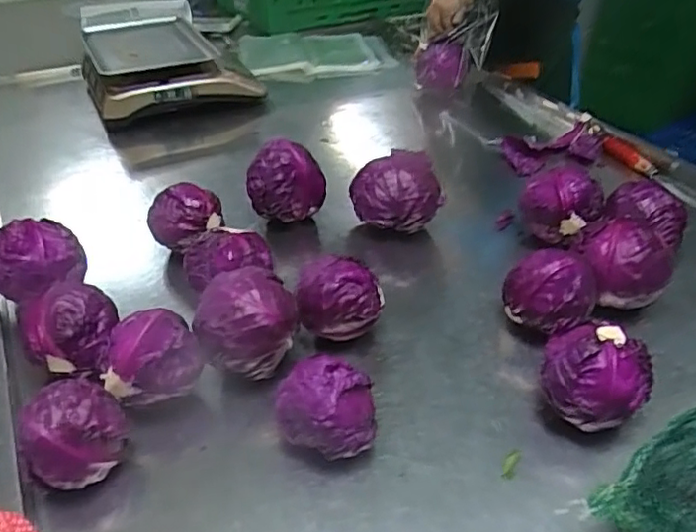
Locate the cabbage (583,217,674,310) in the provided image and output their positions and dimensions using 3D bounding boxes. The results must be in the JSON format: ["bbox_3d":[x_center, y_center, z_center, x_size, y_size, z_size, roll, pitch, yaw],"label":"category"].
[{"bbox_3d":[0.352,0.003,0.763,0.106,0.105,0.099,18,41,22],"label":"cabbage"}]

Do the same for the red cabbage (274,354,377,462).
[{"bbox_3d":[-0.022,0.146,0.599,0.097,0.095,0.083,-4,37,-5],"label":"red cabbage"}]

